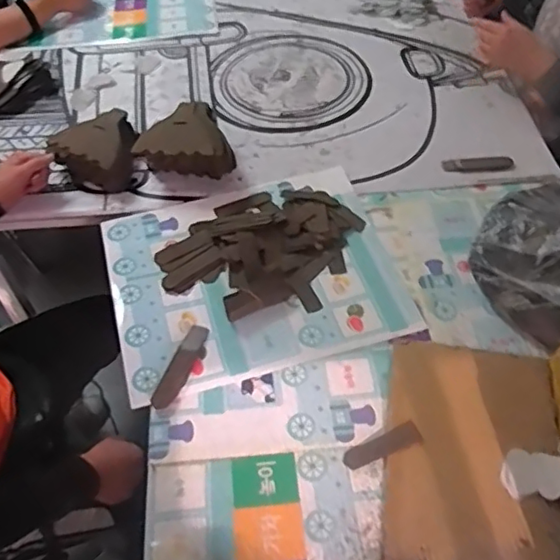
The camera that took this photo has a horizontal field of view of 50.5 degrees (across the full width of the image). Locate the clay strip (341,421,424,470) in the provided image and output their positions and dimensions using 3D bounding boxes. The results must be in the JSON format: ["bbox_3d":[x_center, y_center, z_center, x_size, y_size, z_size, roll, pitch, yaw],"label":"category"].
[{"bbox_3d":[0.135,0.220,0.784,0.105,0.004,0.030,-23,54,-8],"label":"clay strip"}]

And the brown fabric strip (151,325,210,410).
[{"bbox_3d":[-0.142,0.123,0.862,0.032,0.009,0.139,16,55,14],"label":"brown fabric strip"}]

